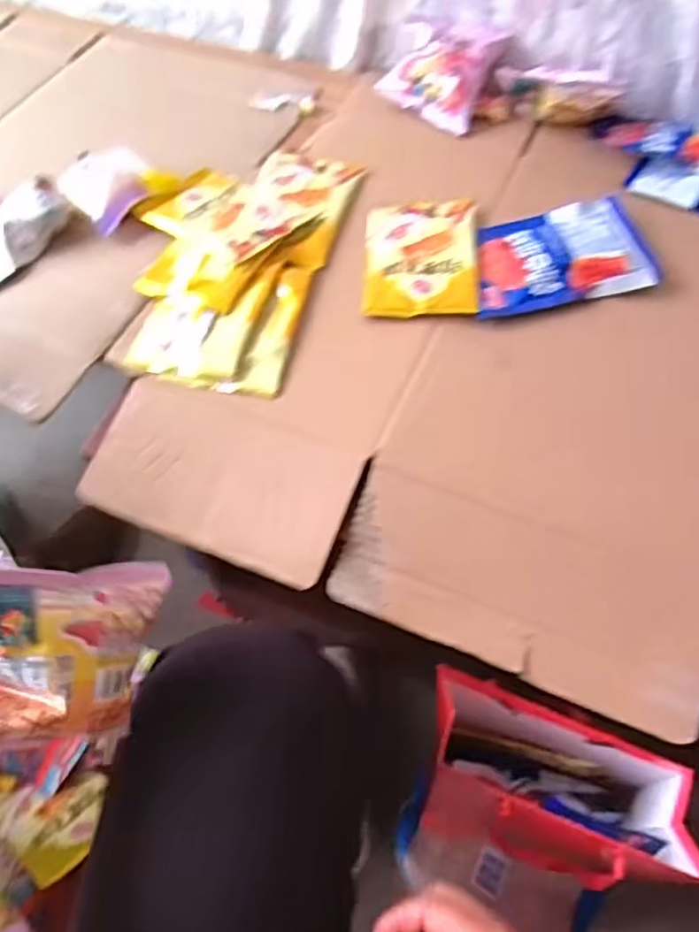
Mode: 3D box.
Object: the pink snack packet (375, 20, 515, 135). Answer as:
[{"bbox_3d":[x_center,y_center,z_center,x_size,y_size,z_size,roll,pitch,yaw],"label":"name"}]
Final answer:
[{"bbox_3d":[0.099,-0.437,0.753,0.116,0.045,0.108,29,99,25],"label":"pink snack packet"}]

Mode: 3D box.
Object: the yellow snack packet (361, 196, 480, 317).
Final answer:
[{"bbox_3d":[0.069,-0.202,0.644,0.104,0.009,0.152,1,61,3],"label":"yellow snack packet"}]

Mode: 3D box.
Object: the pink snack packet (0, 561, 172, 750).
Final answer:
[{"bbox_3d":[-0.157,0.101,0.374,0.104,0.036,0.095,11,76,-36],"label":"pink snack packet"}]

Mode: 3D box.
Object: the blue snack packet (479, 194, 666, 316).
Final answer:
[{"bbox_3d":[0.189,-0.197,0.629,0.159,0.024,0.109,-11,61,-4],"label":"blue snack packet"}]

